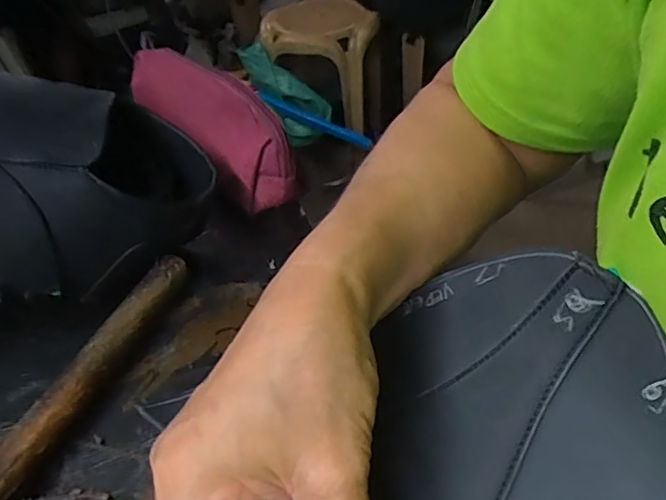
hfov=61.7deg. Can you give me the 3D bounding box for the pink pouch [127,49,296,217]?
[{"bbox_3d":[-0.110,-0.112,0.469,0.063,0.063,0.220,-28,47,-23],"label":"pink pouch"}]

